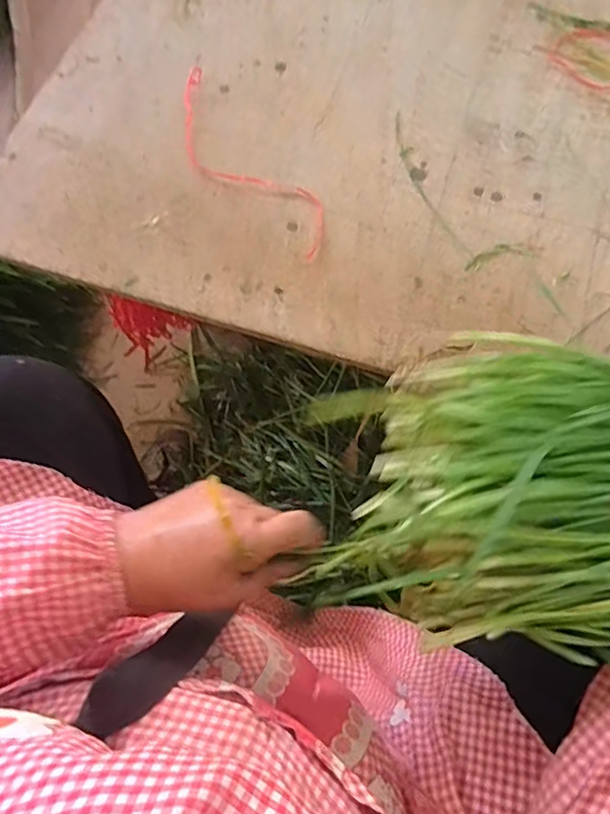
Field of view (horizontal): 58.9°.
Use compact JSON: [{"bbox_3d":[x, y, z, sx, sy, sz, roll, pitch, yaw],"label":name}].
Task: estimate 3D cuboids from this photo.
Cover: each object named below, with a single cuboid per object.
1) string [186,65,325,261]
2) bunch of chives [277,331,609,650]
[{"bbox_3d":[-0.067,-0.249,0.554,0.077,0.006,0.267,-35,74,-12],"label":"string"},{"bbox_3d":[0.221,0.028,0.264,0.441,0.066,0.182,-2,69,23],"label":"bunch of chives"}]

